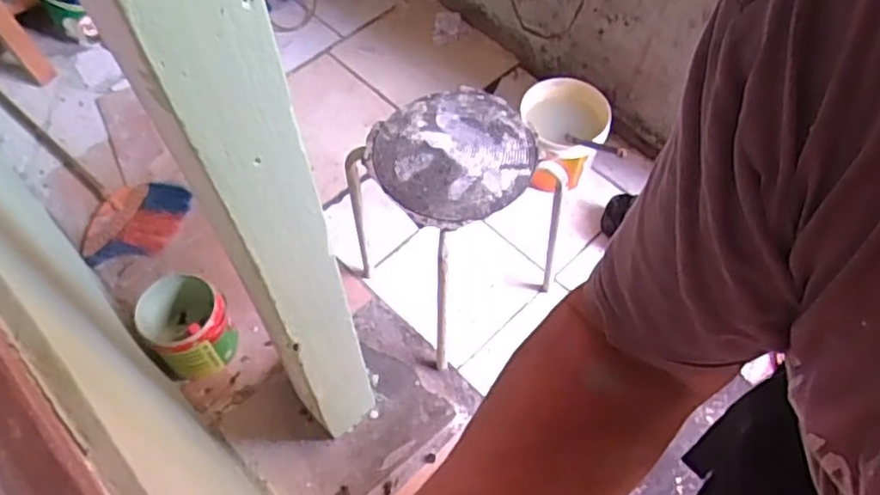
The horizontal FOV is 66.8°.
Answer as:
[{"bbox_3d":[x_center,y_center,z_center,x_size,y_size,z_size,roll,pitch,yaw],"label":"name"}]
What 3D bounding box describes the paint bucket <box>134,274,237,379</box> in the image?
[{"bbox_3d":[-0.488,0.159,1.312,0.150,0.182,0.154,37,66,21],"label":"paint bucket"}]

